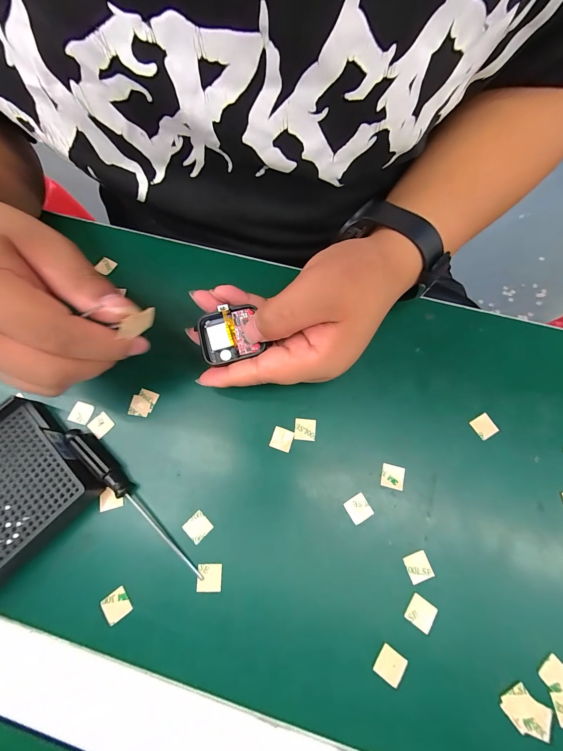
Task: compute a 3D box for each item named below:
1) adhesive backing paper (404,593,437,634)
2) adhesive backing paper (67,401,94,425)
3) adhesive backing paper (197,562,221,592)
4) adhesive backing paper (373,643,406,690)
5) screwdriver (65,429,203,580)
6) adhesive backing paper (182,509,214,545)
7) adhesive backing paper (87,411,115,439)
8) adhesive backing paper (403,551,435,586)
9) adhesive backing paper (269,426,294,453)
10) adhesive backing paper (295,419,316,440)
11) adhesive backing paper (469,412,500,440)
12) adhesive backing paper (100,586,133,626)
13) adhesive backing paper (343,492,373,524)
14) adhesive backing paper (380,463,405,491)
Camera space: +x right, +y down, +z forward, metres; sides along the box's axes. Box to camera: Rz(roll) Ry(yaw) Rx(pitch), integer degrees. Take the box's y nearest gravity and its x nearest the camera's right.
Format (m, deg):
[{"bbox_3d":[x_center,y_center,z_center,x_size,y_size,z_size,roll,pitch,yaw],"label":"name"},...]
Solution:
[{"bbox_3d":[0.085,0.146,0.180,0.015,0.004,0.015,32,76,17],"label":"adhesive backing paper"},{"bbox_3d":[-0.151,0.028,0.222,0.016,0.004,0.015,17,73,6],"label":"adhesive backing paper"},{"bbox_3d":[-0.046,0.129,0.188,0.015,0.004,0.016,-1,71,-2],"label":"adhesive backing paper"},{"bbox_3d":[0.064,0.170,0.173,0.015,0.004,0.015,32,74,16],"label":"adhesive backing paper"},{"bbox_3d":[-0.100,0.083,0.195,0.129,0.014,0.012,43,75,13],"label":"screwdriver"},{"bbox_3d":[-0.056,0.102,0.197,0.016,0.004,0.015,-43,75,-14],"label":"adhesive backing paper"},{"bbox_3d":[-0.134,0.037,0.219,0.015,0.004,0.015,42,76,7],"label":"adhesive backing paper"},{"bbox_3d":[0.088,0.122,0.187,0.015,0.004,0.015,-18,72,-7],"label":"adhesive backing paper"},{"bbox_3d":[0.000,0.046,0.215,0.015,0.004,0.015,19,74,9],"label":"adhesive backing paper"},{"bbox_3d":[0.017,0.040,0.217,0.015,0.004,0.016,3,74,3],"label":"adhesive backing paper"},{"bbox_3d":[0.149,0.037,0.216,0.015,0.004,0.015,-32,72,-3],"label":"adhesive backing paper"},{"bbox_3d":[-0.103,0.143,0.182,0.015,0.004,0.016,-36,74,-14],"label":"adhesive backing paper"},{"bbox_3d":[0.052,0.090,0.198,0.015,0.004,0.015,-30,74,-11],"label":"adhesive backing paper"},{"bbox_3d":[0.078,0.071,0.206,0.015,0.004,0.015,11,79,13],"label":"adhesive backing paper"}]

